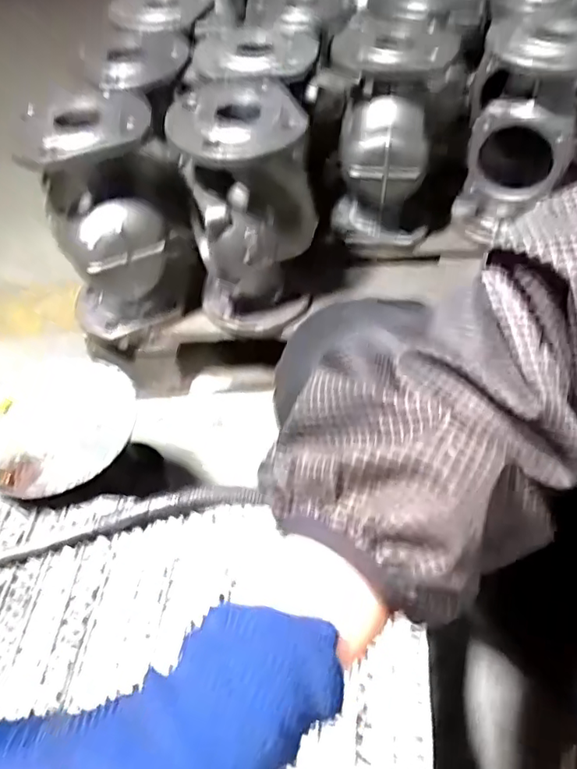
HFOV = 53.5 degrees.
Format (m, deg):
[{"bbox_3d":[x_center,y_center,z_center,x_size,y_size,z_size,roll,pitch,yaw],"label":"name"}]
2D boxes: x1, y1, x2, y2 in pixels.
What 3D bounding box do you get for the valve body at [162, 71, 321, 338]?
[{"bbox_3d":[-0.051,-0.228,0.760,0.160,0.292,0.206,-6,51,-3],"label":"valve body"}]

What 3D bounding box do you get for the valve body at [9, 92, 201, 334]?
[{"bbox_3d":[-0.219,-0.194,0.725,0.168,0.283,0.150,-36,58,-24],"label":"valve body"}]

